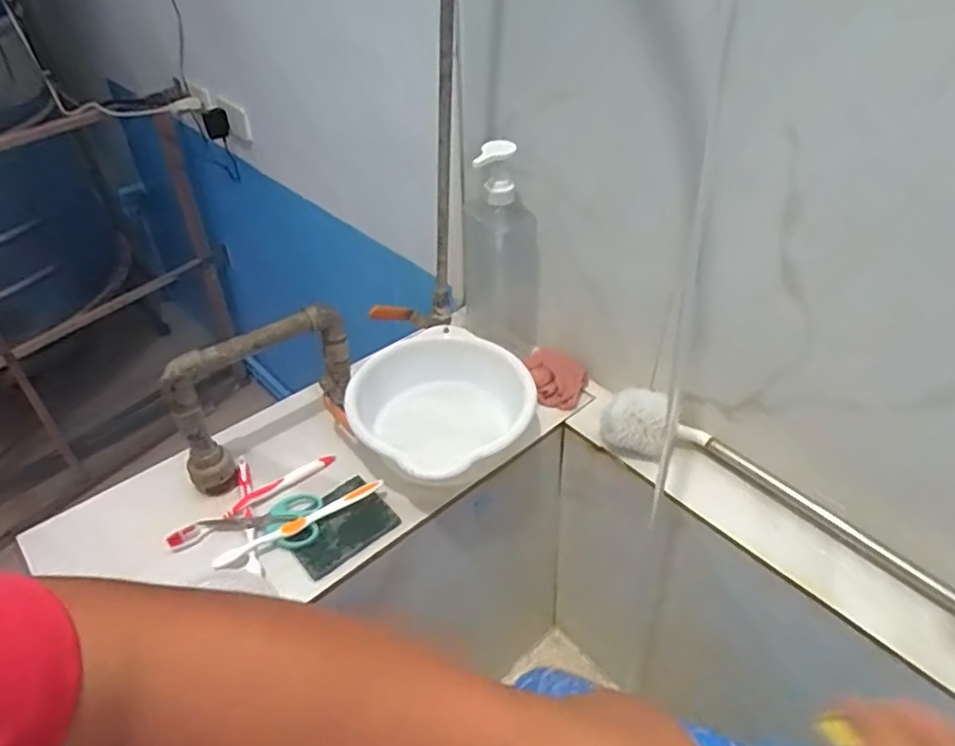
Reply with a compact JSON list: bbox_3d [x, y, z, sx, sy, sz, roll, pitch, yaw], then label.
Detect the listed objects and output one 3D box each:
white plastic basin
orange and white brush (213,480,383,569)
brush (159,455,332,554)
[{"bbox_3d":[-0.040,0.043,0.714,0.198,0.080,0.210,-1,40,1],"label":"white plastic basin"},{"bbox_3d":[-0.175,0.150,0.628,0.173,0.021,0.016,-22,44,-22],"label":"orange and white brush"},{"bbox_3d":[-0.234,0.129,0.660,0.182,0.017,0.016,-30,48,-29],"label":"brush"}]

